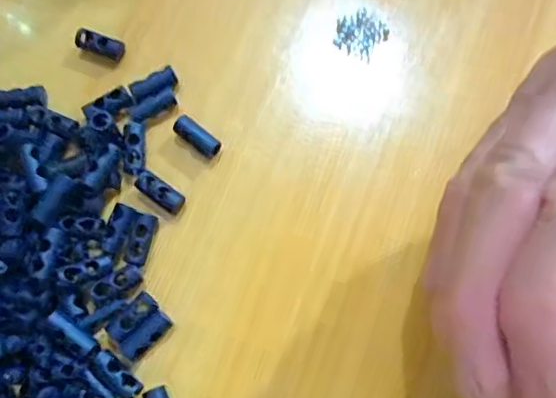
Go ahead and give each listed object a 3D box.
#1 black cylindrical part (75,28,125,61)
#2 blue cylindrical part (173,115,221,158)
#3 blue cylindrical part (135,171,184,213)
[{"bbox_3d":[-0.070,-0.060,0.222,0.019,0.006,0.008,19,76,8],"label":"black cylindrical part"},{"bbox_3d":[-0.030,-0.023,0.210,0.020,0.007,0.008,37,79,12],"label":"blue cylindrical part"},{"bbox_3d":[-0.043,-0.002,0.203,0.019,0.006,0.008,34,79,12],"label":"blue cylindrical part"}]

